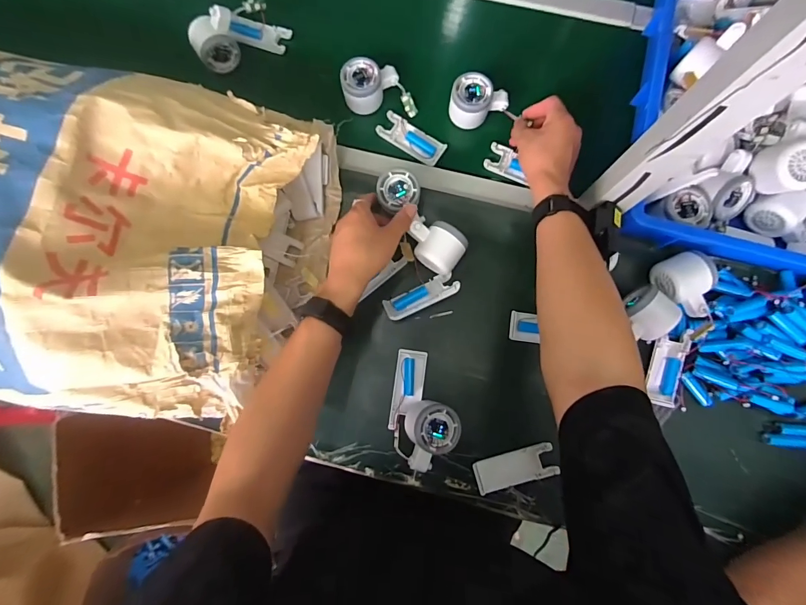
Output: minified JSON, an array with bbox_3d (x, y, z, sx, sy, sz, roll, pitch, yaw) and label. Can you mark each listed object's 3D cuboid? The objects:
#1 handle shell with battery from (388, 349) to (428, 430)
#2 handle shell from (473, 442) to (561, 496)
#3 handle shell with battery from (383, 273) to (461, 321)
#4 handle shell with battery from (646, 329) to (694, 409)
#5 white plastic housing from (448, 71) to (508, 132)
[{"bbox_3d":[0.008,0.114,0.510,0.040,0.018,0.101,7,81,2],"label":"handle shell with battery"},{"bbox_3d":[0.144,0.216,0.498,0.103,0.012,0.042,-16,81,-2],"label":"handle shell"},{"bbox_3d":[0.025,-0.008,0.521,0.102,0.018,0.040,-26,51,-3],"label":"handle shell with battery"},{"bbox_3d":[0.347,0.085,0.500,0.038,0.016,0.101,11,94,3],"label":"handle shell with battery"},{"bbox_3d":[0.109,-0.289,0.555,0.079,0.049,0.051,16,81,3],"label":"white plastic housing"}]

